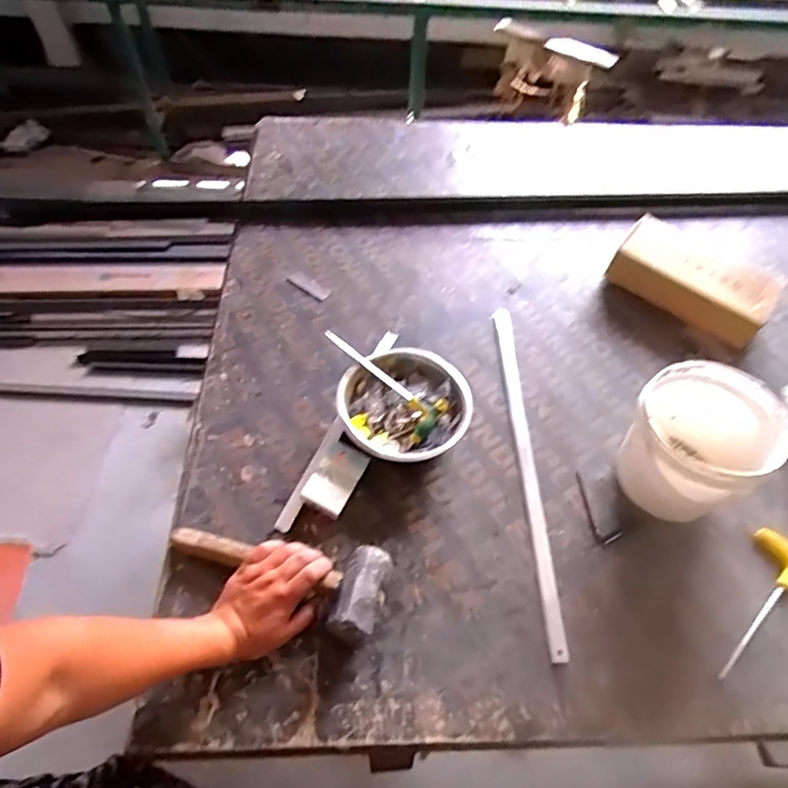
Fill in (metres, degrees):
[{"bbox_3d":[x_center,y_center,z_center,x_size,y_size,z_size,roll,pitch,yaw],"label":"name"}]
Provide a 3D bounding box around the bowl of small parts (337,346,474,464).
[{"bbox_3d":[0.018,0.017,0.772,0.174,0.058,0.168,2,55,-3],"label":"bowl of small parts"}]

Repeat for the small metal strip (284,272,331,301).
[{"bbox_3d":[-0.144,-0.185,0.936,0.077,0.006,0.033,34,59,19],"label":"small metal strip"}]

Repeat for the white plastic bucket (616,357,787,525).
[{"bbox_3d":[0.374,0.067,0.700,0.153,0.158,0.176,31,60,17],"label":"white plastic bucket"}]

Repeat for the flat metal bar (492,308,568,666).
[{"bbox_3d":[0.185,0.082,0.767,0.027,0.010,0.531,1,55,-3],"label":"flat metal bar"}]

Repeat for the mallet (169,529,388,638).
[{"bbox_3d":[-0.135,0.204,0.649,0.262,0.053,0.099,11,54,14],"label":"mallet"}]

